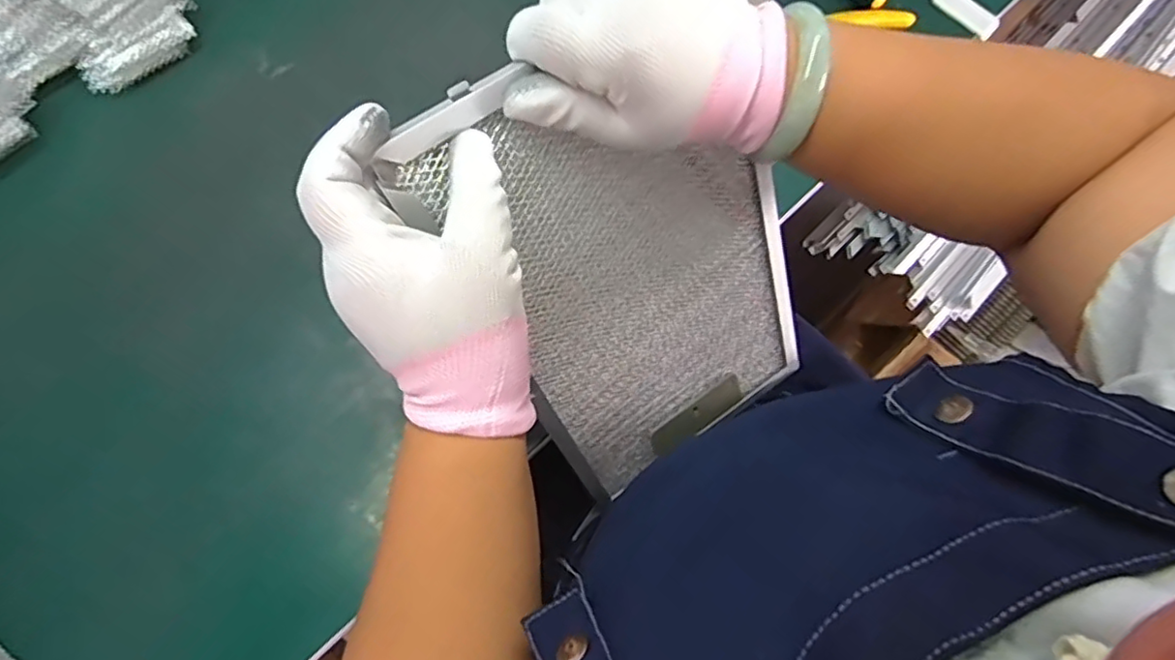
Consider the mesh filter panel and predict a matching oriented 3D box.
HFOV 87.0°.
[{"bbox_3d":[0.041,-0.024,0.392,0.197,0.334,0.011,-37,47,-10],"label":"mesh filter panel"}]

